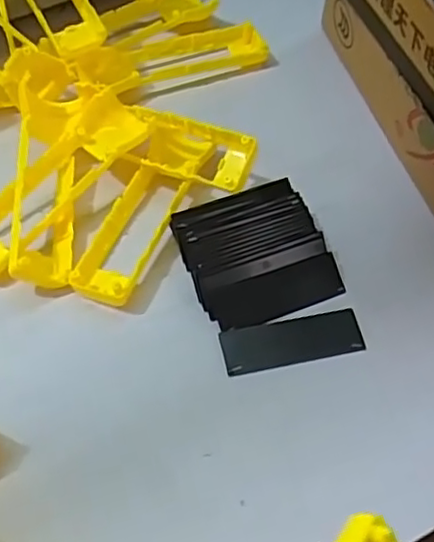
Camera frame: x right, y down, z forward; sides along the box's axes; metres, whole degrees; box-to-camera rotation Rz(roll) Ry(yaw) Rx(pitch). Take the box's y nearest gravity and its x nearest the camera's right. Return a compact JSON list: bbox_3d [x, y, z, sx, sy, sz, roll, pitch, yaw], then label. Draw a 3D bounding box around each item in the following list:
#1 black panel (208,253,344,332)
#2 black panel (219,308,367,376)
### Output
[{"bbox_3d":[0.042,0.014,0.436,0.091,0.004,0.031,-18,79,-14],"label":"black panel"},{"bbox_3d":[0.049,0.046,0.423,0.092,0.004,0.031,-9,62,-11],"label":"black panel"}]

